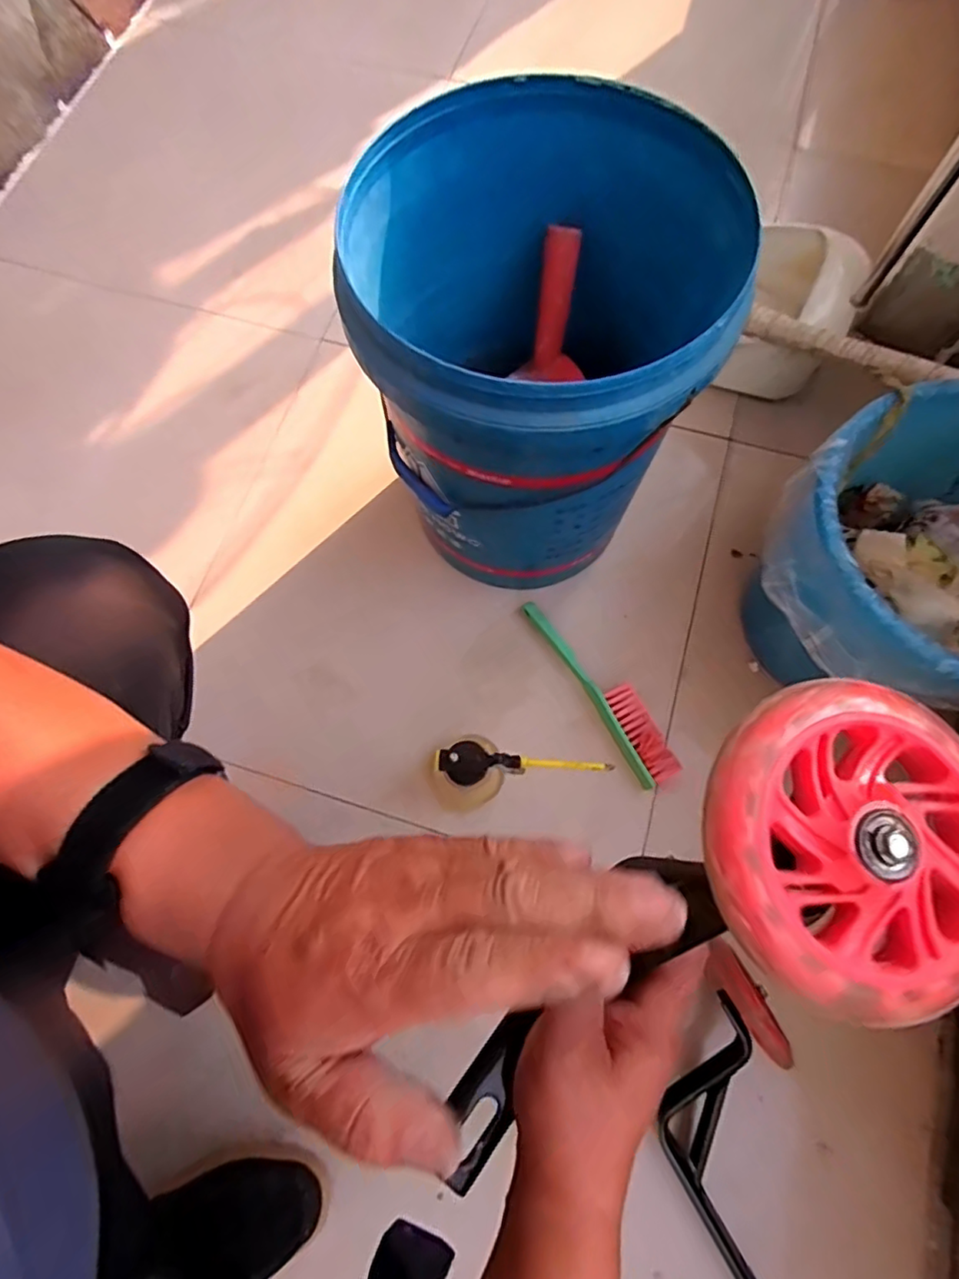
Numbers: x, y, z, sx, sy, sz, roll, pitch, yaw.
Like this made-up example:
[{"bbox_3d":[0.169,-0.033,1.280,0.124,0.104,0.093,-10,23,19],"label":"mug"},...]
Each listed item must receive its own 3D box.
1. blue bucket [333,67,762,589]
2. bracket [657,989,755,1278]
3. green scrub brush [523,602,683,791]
[{"bbox_3d":[0.050,-0.251,0.566,0.290,0.327,0.295,-1,73,2],"label":"blue bucket"},{"bbox_3d":[0.212,0.459,0.537,0.082,0.037,0.233,-4,71,21],"label":"bracket"},{"bbox_3d":[0.140,0.055,0.676,0.051,0.041,0.245,-30,74,-7],"label":"green scrub brush"}]

